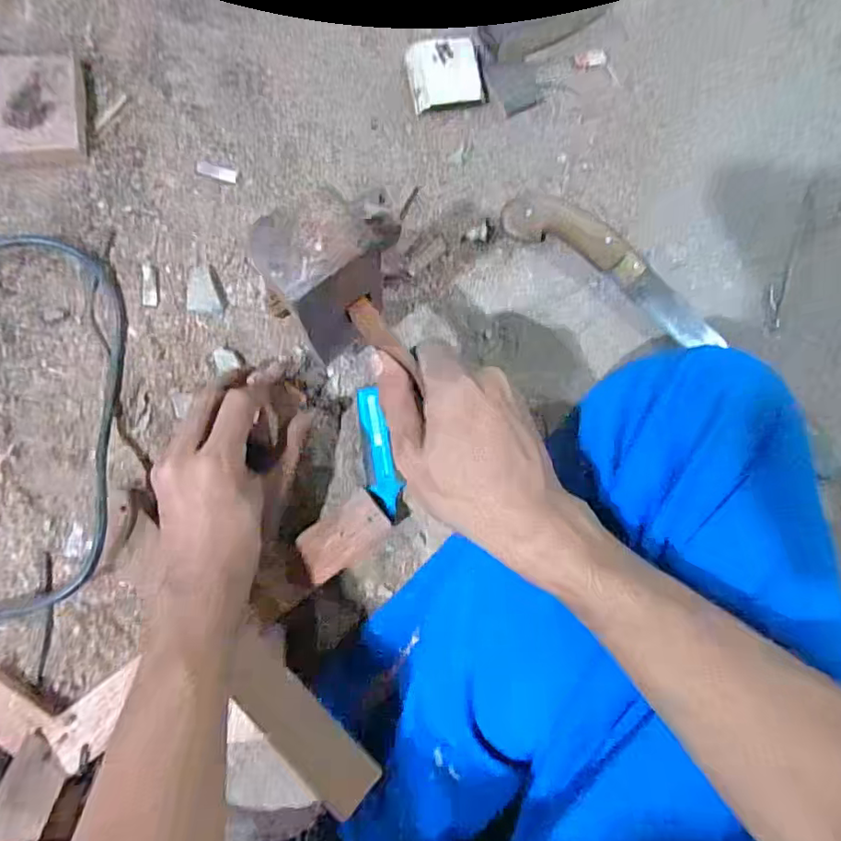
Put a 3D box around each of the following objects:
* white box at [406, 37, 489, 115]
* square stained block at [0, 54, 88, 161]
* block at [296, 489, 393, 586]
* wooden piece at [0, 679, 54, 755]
[{"bbox_3d":[0.021,-0.279,0.446,0.060,0.014,0.053,-13,86,-6],"label":"white box"},{"bbox_3d":[-0.288,-0.230,0.403,0.078,0.015,0.078,-4,85,-6],"label":"square stained block"},{"bbox_3d":[-0.056,0.083,0.400,0.065,0.029,0.037,-36,89,-7],"label":"block"},{"bbox_3d":[-0.289,0.203,0.383,0.065,0.005,0.033,24,75,12],"label":"wooden piece"}]

